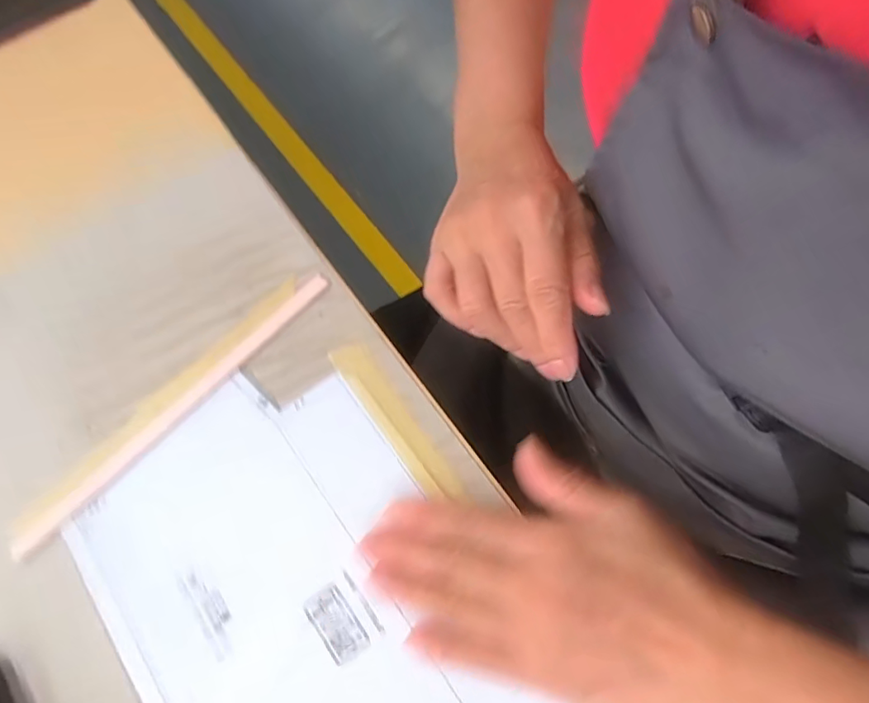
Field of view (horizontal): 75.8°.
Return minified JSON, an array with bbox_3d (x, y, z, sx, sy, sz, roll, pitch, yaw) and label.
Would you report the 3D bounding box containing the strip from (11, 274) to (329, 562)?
[{"bbox_3d":[-0.144,0.030,0.316,0.014,0.005,0.215,42,74,17],"label":"strip"}]

